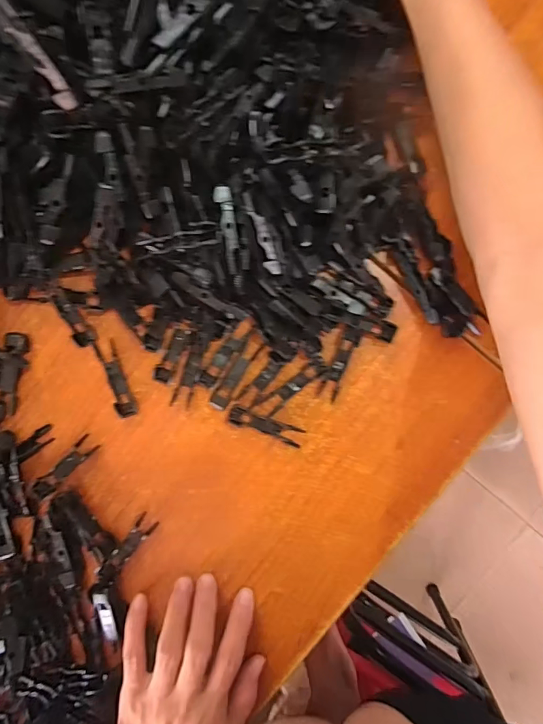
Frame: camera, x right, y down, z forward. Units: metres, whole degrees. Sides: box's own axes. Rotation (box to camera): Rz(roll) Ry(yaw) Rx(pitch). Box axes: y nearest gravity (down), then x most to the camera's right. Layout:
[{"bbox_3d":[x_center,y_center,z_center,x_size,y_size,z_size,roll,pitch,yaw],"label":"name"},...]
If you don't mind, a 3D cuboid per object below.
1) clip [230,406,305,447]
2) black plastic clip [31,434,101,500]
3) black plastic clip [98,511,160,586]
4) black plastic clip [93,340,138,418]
[{"bbox_3d":[-0.004,0.046,0.325,0.055,0.004,0.014,20,91,-4],"label":"clip"},{"bbox_3d":[-0.146,0.075,0.321,0.056,0.004,0.014,-44,94,-1],"label":"black plastic clip"},{"bbox_3d":[-0.103,0.134,0.324,0.014,0.008,0.054,39,90,-4],"label":"black plastic clip"},{"bbox_3d":[-0.109,0.012,0.318,0.013,0.011,0.054,-19,93,-2],"label":"black plastic clip"}]

